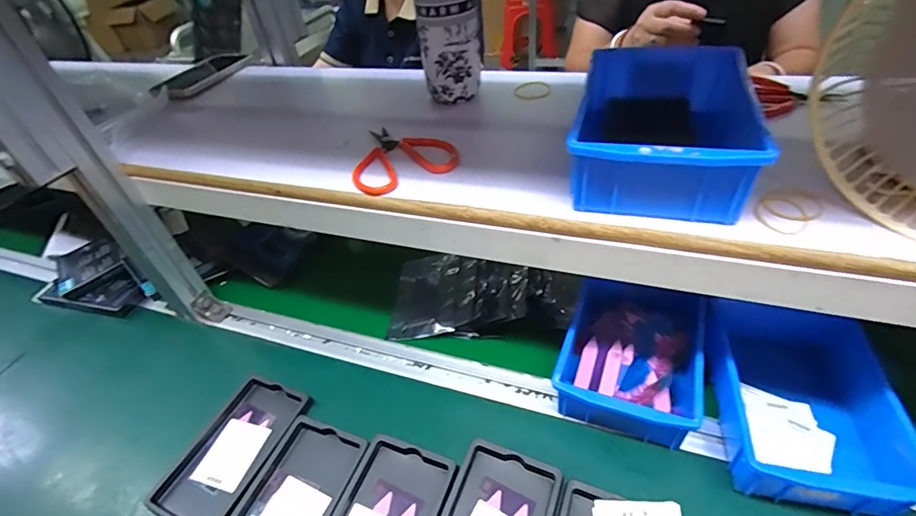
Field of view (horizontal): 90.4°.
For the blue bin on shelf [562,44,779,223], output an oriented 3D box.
[{"bbox_3d":[0.169,-0.110,0.391,0.122,0.070,0.201,7,44,16],"label":"blue bin on shelf"}]

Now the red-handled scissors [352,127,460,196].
[{"bbox_3d":[-0.064,-0.104,0.462,0.100,0.012,0.103,-24,44,-18],"label":"red-handled scissors"}]

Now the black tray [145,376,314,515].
[{"bbox_3d":[-0.240,0.208,0.491,0.092,0.016,0.158,14,46,22],"label":"black tray"}]

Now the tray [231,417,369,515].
[{"bbox_3d":[-0.162,0.241,0.441,0.095,0.020,0.156,12,45,21],"label":"tray"}]

